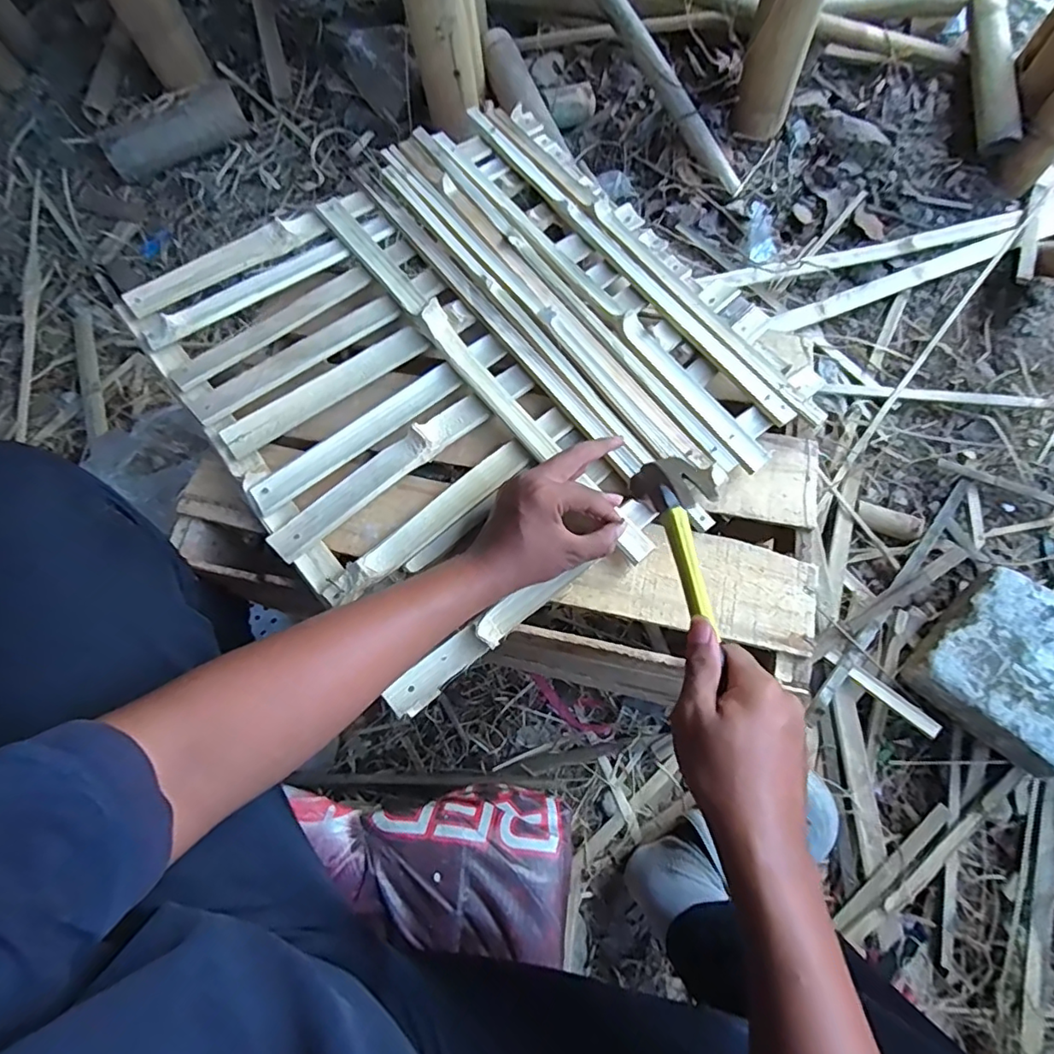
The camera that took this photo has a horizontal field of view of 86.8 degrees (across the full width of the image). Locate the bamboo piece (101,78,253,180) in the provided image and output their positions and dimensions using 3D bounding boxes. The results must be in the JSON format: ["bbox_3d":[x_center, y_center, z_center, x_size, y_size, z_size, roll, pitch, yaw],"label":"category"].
[{"bbox_3d":[-0.665,-0.747,1.058,0.262,0.066,0.081,-36,77,-10],"label":"bamboo piece"}]

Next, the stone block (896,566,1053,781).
[{"bbox_3d":[0.646,0.193,0.747,0.208,0.132,0.197,-40,78,-10],"label":"stone block"}]

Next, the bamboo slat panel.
[{"bbox_3d":[-0.050,-0.168,0.550,0.499,0.045,0.486,-39,78,-8],"label":"bamboo slat panel"}]

